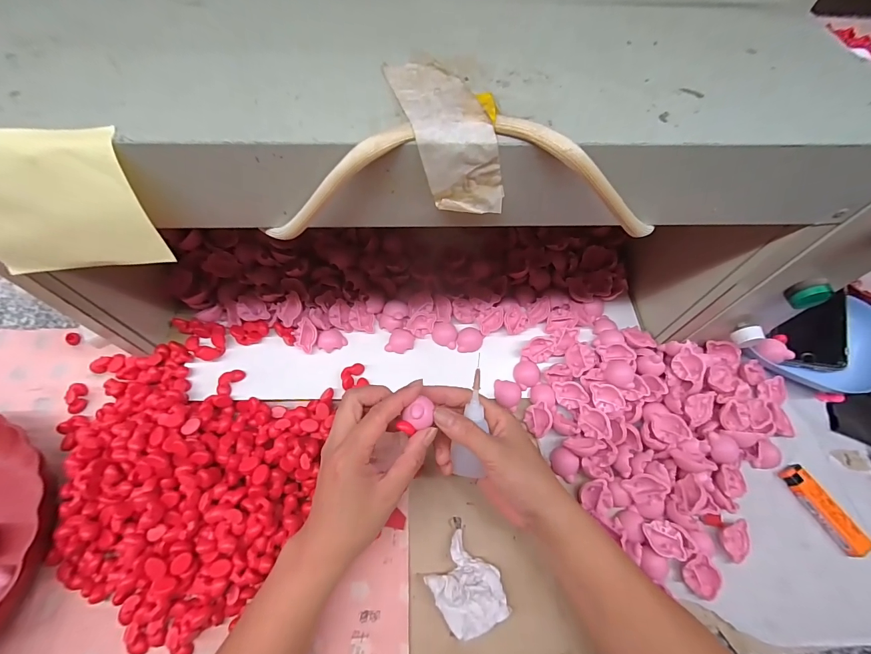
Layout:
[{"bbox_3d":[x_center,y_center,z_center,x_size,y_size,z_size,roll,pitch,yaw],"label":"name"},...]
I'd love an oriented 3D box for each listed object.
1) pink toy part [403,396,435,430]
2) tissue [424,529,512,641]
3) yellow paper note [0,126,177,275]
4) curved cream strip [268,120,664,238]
[{"bbox_3d":[-0.012,0.071,0.304,0.025,0.013,0.020,-41,70,-21],"label":"pink toy part"},{"bbox_3d":[0.027,0.223,0.319,0.054,0.023,0.070,-36,68,-19],"label":"tissue"},{"bbox_3d":[-0.203,-0.064,0.199,0.094,0.071,0.006,-4,38,0],"label":"yellow paper note"},{"bbox_3d":[0.019,-0.080,0.211,0.238,0.065,0.023,-1,61,-3],"label":"curved cream strip"}]

